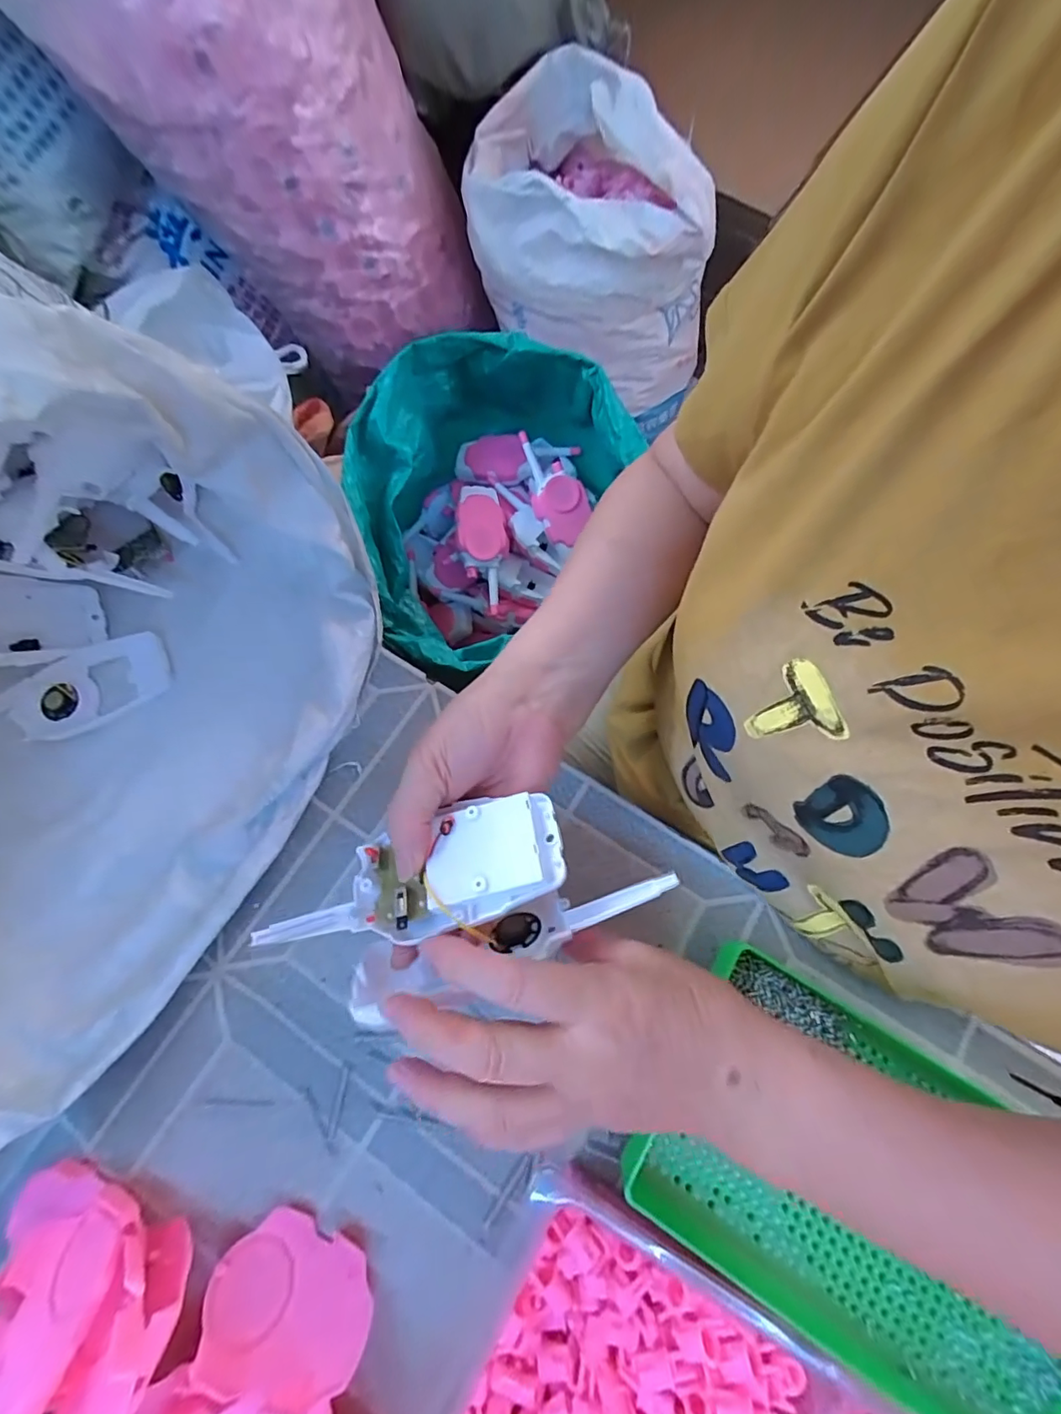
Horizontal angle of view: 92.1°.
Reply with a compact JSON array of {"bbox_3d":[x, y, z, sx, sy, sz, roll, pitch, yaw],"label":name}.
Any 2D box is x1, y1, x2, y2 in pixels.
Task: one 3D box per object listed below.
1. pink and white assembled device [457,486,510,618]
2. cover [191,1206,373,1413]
[{"bbox_3d":[-0.057,-0.203,0.654,0.058,0.046,0.155,-11,74,-1],"label":"pink and white assembled device"},{"bbox_3d":[-0.130,0.323,0.275,0.085,0.010,0.063,18,40,3],"label":"cover"}]

